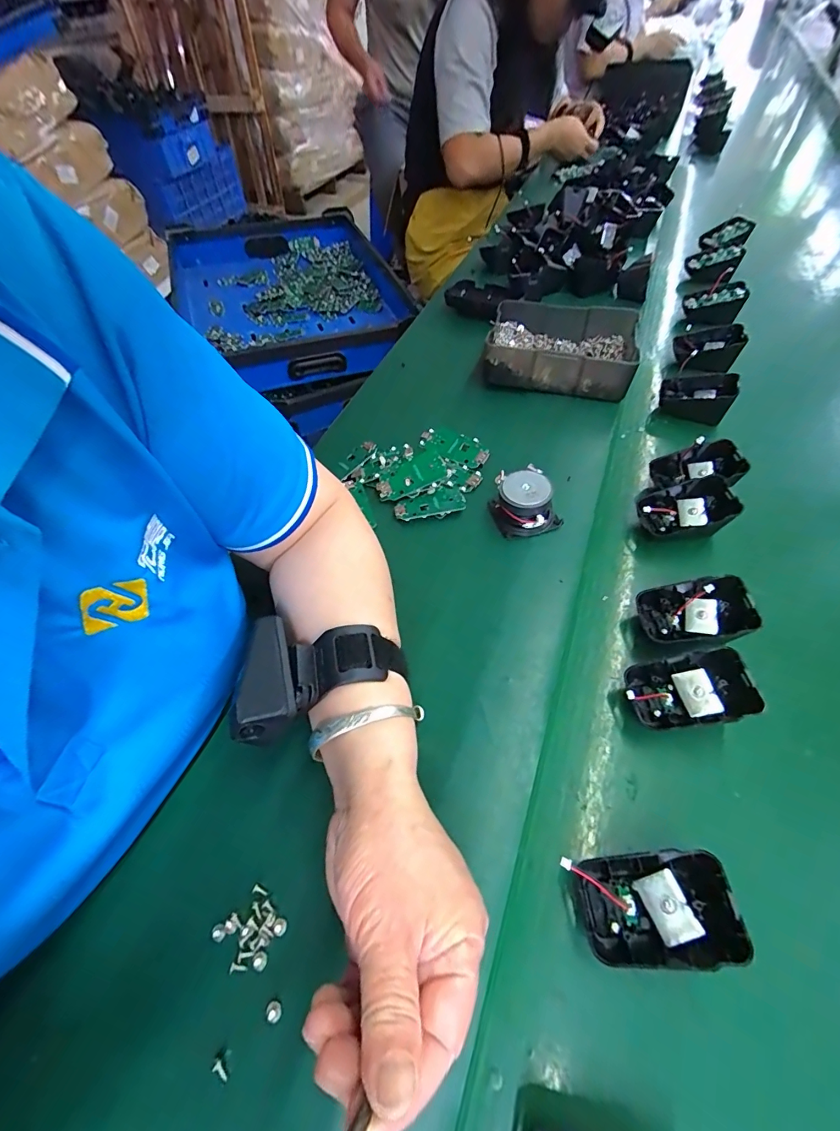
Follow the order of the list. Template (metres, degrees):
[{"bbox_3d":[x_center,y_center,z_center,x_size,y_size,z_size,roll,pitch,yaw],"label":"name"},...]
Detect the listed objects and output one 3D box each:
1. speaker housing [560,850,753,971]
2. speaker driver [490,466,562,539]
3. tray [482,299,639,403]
[{"bbox_3d":[0.117,0.173,0.218,0.063,0.041,0.045,-6,57,-2],"label":"speaker housing"},{"bbox_3d":[0.091,-0.054,0.373,0.049,0.035,0.051,-16,58,-8],"label":"speaker driver"},{"bbox_3d":[0.162,-0.253,0.498,0.159,0.042,0.116,15,59,12],"label":"tray"}]

